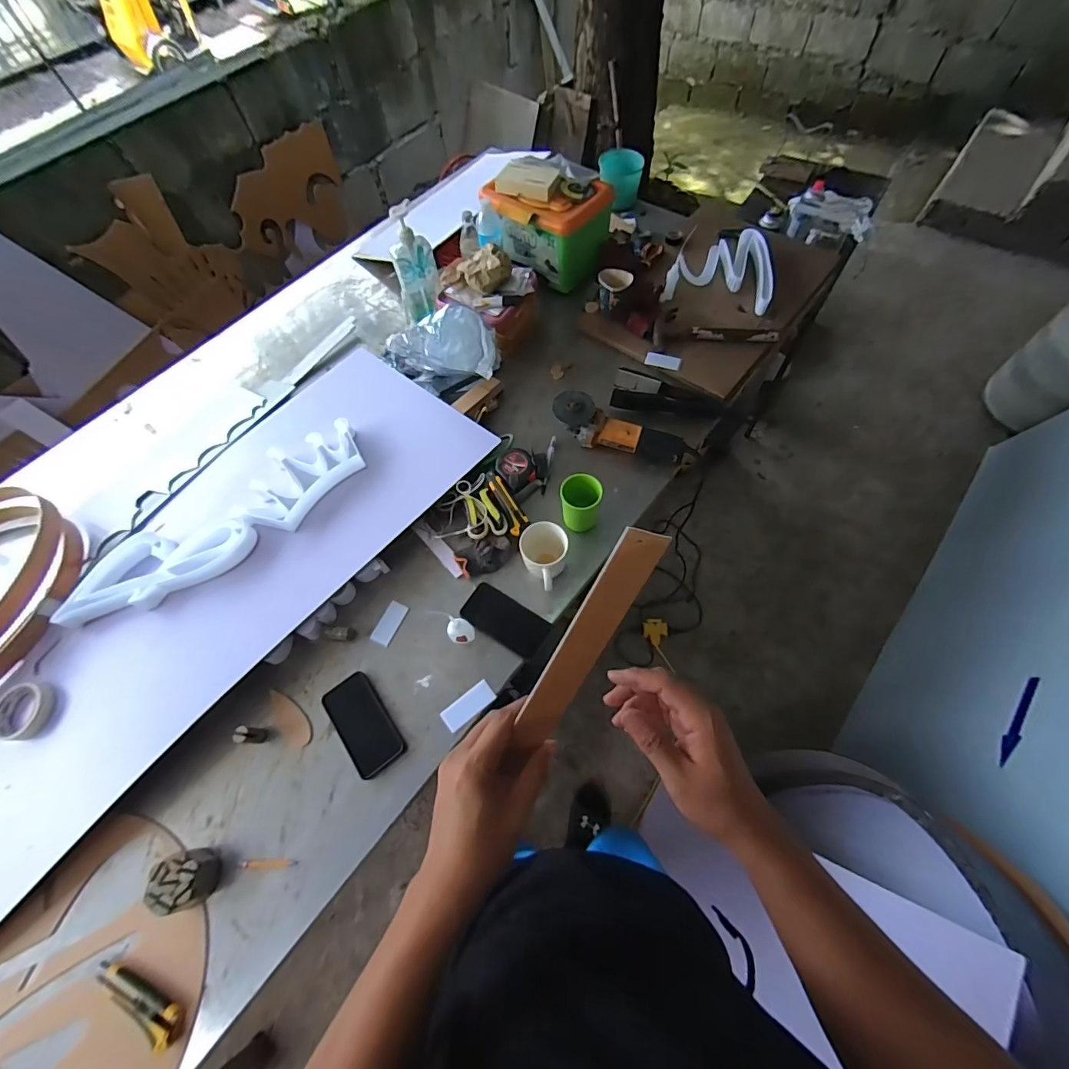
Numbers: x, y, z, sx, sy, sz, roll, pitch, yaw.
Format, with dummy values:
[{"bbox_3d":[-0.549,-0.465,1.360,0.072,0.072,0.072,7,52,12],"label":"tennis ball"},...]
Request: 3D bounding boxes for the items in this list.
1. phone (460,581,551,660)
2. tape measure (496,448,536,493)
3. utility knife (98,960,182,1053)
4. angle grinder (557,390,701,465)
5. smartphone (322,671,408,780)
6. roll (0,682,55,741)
[{"bbox_3d":[-0.054,0.158,0.854,0.157,0.016,0.078,29,70,16],"label":"phone"},{"bbox_3d":[-0.038,-0.138,0.977,0.081,0.032,0.086,-39,68,-14],"label":"tape measure"},{"bbox_3d":[-0.537,0.629,0.628,0.144,0.019,0.037,28,69,15],"label":"utility knife"},{"bbox_3d":[0.186,-0.217,0.969,0.299,0.094,0.081,18,67,11],"label":"angle grinder"},{"bbox_3d":[-0.288,0.316,0.777,0.080,0.016,0.161,-36,68,-13],"label":"smartphone"},{"bbox_3d":[-0.865,0.300,0.785,0.080,0.024,0.090,-2,65,3],"label":"roll"}]

